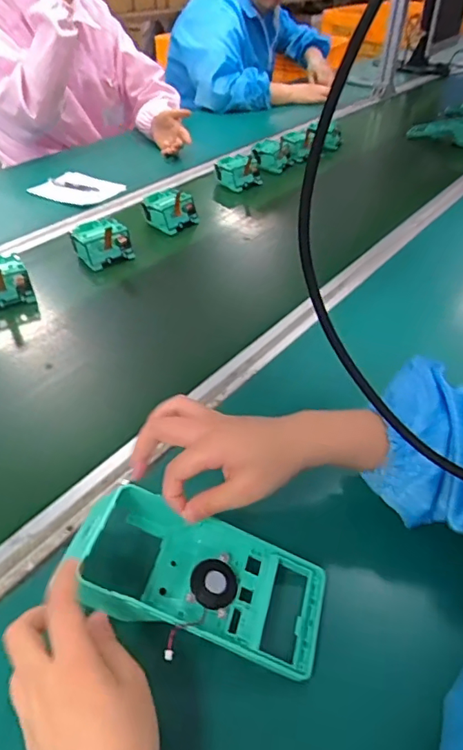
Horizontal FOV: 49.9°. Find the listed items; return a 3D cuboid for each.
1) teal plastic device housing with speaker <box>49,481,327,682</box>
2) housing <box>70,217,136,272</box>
[{"bbox_3d":[-0.022,0.143,0.356,0.175,0.058,0.088,12,43,12],"label":"teal plastic device housing with speaker"},{"bbox_3d":[-0.198,-0.202,0.750,0.074,0.047,0.073,-29,50,-29],"label":"housing"}]

